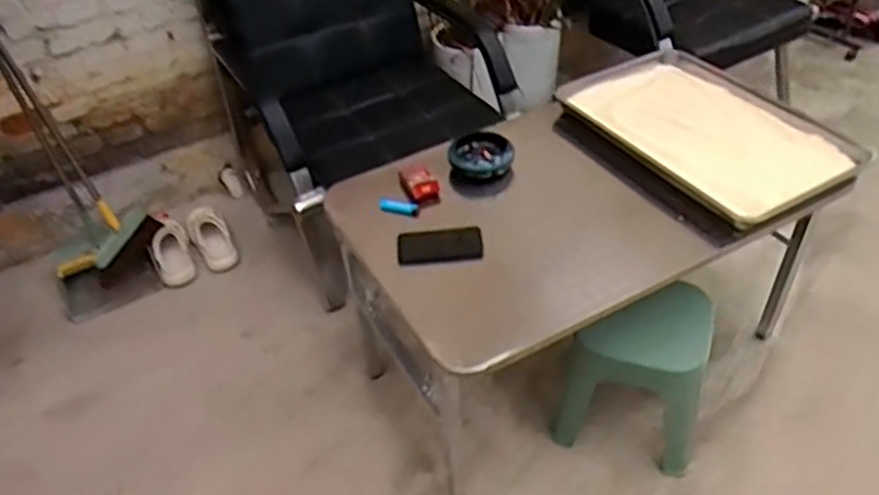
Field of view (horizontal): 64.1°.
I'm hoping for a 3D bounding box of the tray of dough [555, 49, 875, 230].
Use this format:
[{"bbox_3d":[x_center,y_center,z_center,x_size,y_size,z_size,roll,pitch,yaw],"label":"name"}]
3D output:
[{"bbox_3d":[0.555,-0.252,1.463,0.361,0.048,0.551,-32,55,-19],"label":"tray of dough"}]

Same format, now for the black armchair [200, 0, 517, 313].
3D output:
[{"bbox_3d":[-0.197,-0.452,1.837,0.682,0.735,0.563,-29,48,-24],"label":"black armchair"}]

